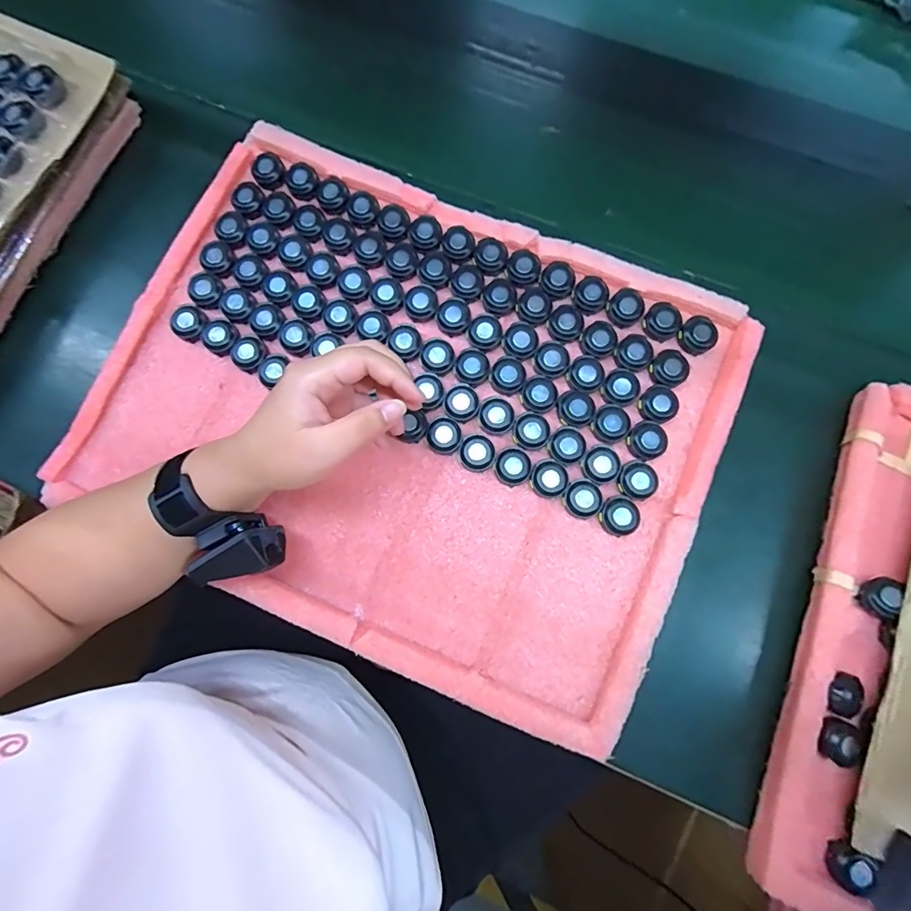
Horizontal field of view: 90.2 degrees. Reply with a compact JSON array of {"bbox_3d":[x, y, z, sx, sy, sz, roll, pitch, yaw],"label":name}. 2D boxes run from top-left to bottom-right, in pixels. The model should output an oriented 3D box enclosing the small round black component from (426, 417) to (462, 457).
[{"bbox_3d":[-0.008,-0.015,0.372,0.028,0.014,0.027,0,77,0],"label":"small round black component"}]

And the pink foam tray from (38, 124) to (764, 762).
[{"bbox_3d":[-0.043,-0.042,0.375,0.485,0.043,0.371,24,76,4],"label":"pink foam tray"}]

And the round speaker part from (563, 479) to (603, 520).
[{"bbox_3d":[0.101,0.034,0.360,0.029,0.015,0.029,0,77,0],"label":"round speaker part"}]

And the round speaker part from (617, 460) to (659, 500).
[{"bbox_3d":[0.145,0.019,0.359,0.030,0.009,0.028,0,77,0],"label":"round speaker part"}]

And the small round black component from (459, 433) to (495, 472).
[{"bbox_3d":[0.018,-0.002,0.369,0.029,0.013,0.029,0,77,0],"label":"small round black component"}]

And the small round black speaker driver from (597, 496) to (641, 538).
[{"bbox_3d":[0.128,0.048,0.356,0.030,0.015,0.030,0,77,0],"label":"small round black speaker driver"}]

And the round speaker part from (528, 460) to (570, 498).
[{"bbox_3d":[0.076,0.019,0.365,0.029,0.013,0.028,0,77,0],"label":"round speaker part"}]

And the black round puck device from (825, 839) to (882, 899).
[{"bbox_3d":[0.262,0.276,0.303,0.019,0.015,0.026,29,79,6],"label":"black round puck device"}]

